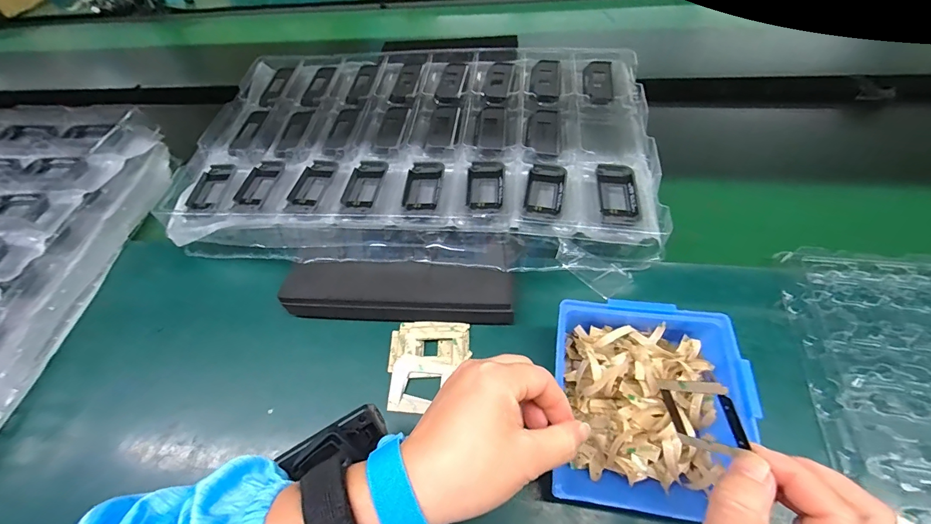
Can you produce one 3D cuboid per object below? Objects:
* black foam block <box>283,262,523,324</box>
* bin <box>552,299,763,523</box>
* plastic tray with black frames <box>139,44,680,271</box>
[{"bbox_3d":[-0.063,0.028,0.368,0.215,0.024,0.060,1,55,7],"label":"black foam block"},{"bbox_3d":[0.125,0.100,0.282,0.125,0.056,0.136,4,58,10],"label":"bin"},{"bbox_3d":[-0.052,-0.150,0.450,0.506,0.032,0.323,2,55,8],"label":"plastic tray with black frames"}]

